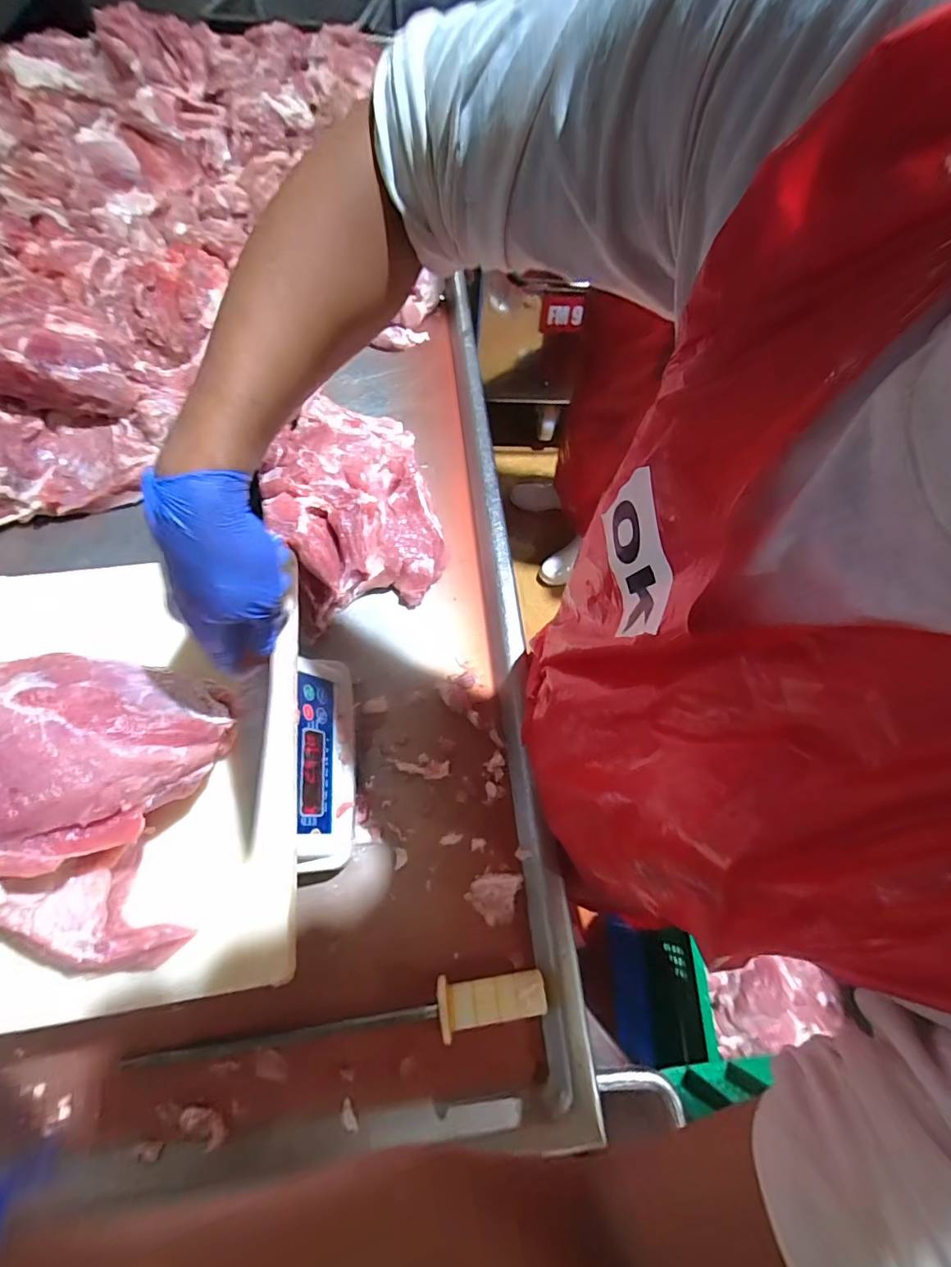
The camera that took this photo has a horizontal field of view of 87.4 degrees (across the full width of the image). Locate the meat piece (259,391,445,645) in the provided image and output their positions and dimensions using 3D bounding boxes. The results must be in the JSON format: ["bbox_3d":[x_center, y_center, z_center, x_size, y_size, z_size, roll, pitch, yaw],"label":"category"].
[{"bbox_3d":[-0.175,-0.198,0.718,0.220,0.097,0.379,-13,65,-10],"label":"meat piece"}]

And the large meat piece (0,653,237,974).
[{"bbox_3d":[-0.305,0.108,0.342,0.211,0.104,0.198,6,63,-1],"label":"large meat piece"}]

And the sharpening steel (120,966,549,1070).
[{"bbox_3d":[-0.126,0.373,0.472,0.388,0.037,0.040,-5,64,-6],"label":"sharpening steel"}]

